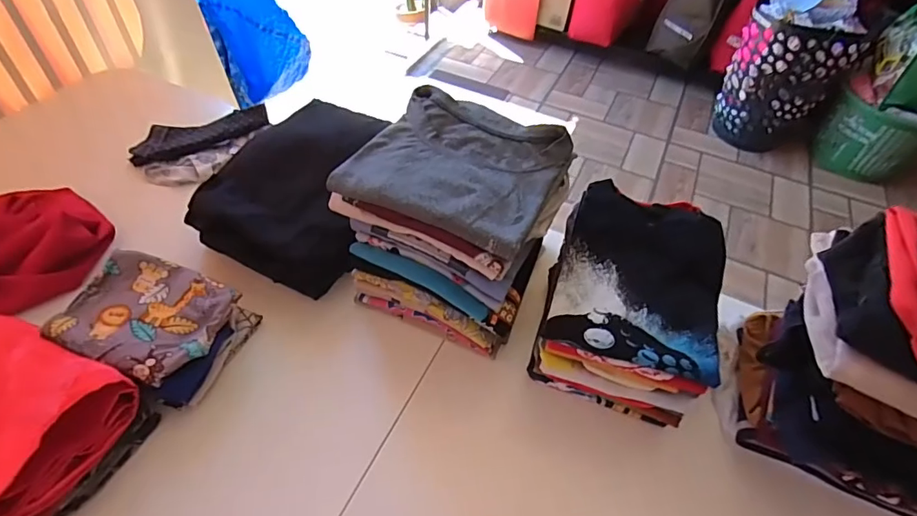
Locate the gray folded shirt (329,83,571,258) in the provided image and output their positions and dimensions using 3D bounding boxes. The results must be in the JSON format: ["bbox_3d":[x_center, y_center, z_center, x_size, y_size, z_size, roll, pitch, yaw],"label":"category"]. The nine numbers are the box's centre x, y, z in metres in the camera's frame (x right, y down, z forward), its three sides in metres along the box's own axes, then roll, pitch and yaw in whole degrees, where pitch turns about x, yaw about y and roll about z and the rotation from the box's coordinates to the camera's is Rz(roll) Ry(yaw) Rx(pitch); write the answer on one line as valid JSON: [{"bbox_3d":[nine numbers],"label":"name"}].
[{"bbox_3d":[-0.001,-0.109,0.558,0.215,0.027,0.191,23,52,14],"label":"gray folded shirt"}]

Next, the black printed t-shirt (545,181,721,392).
[{"bbox_3d":[0.207,0.011,0.550,0.176,0.048,0.218,18,51,10],"label":"black printed t-shirt"}]

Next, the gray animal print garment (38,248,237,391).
[{"bbox_3d":[-0.364,0.063,0.573,0.173,0.023,0.133,16,51,9],"label":"gray animal print garment"}]

